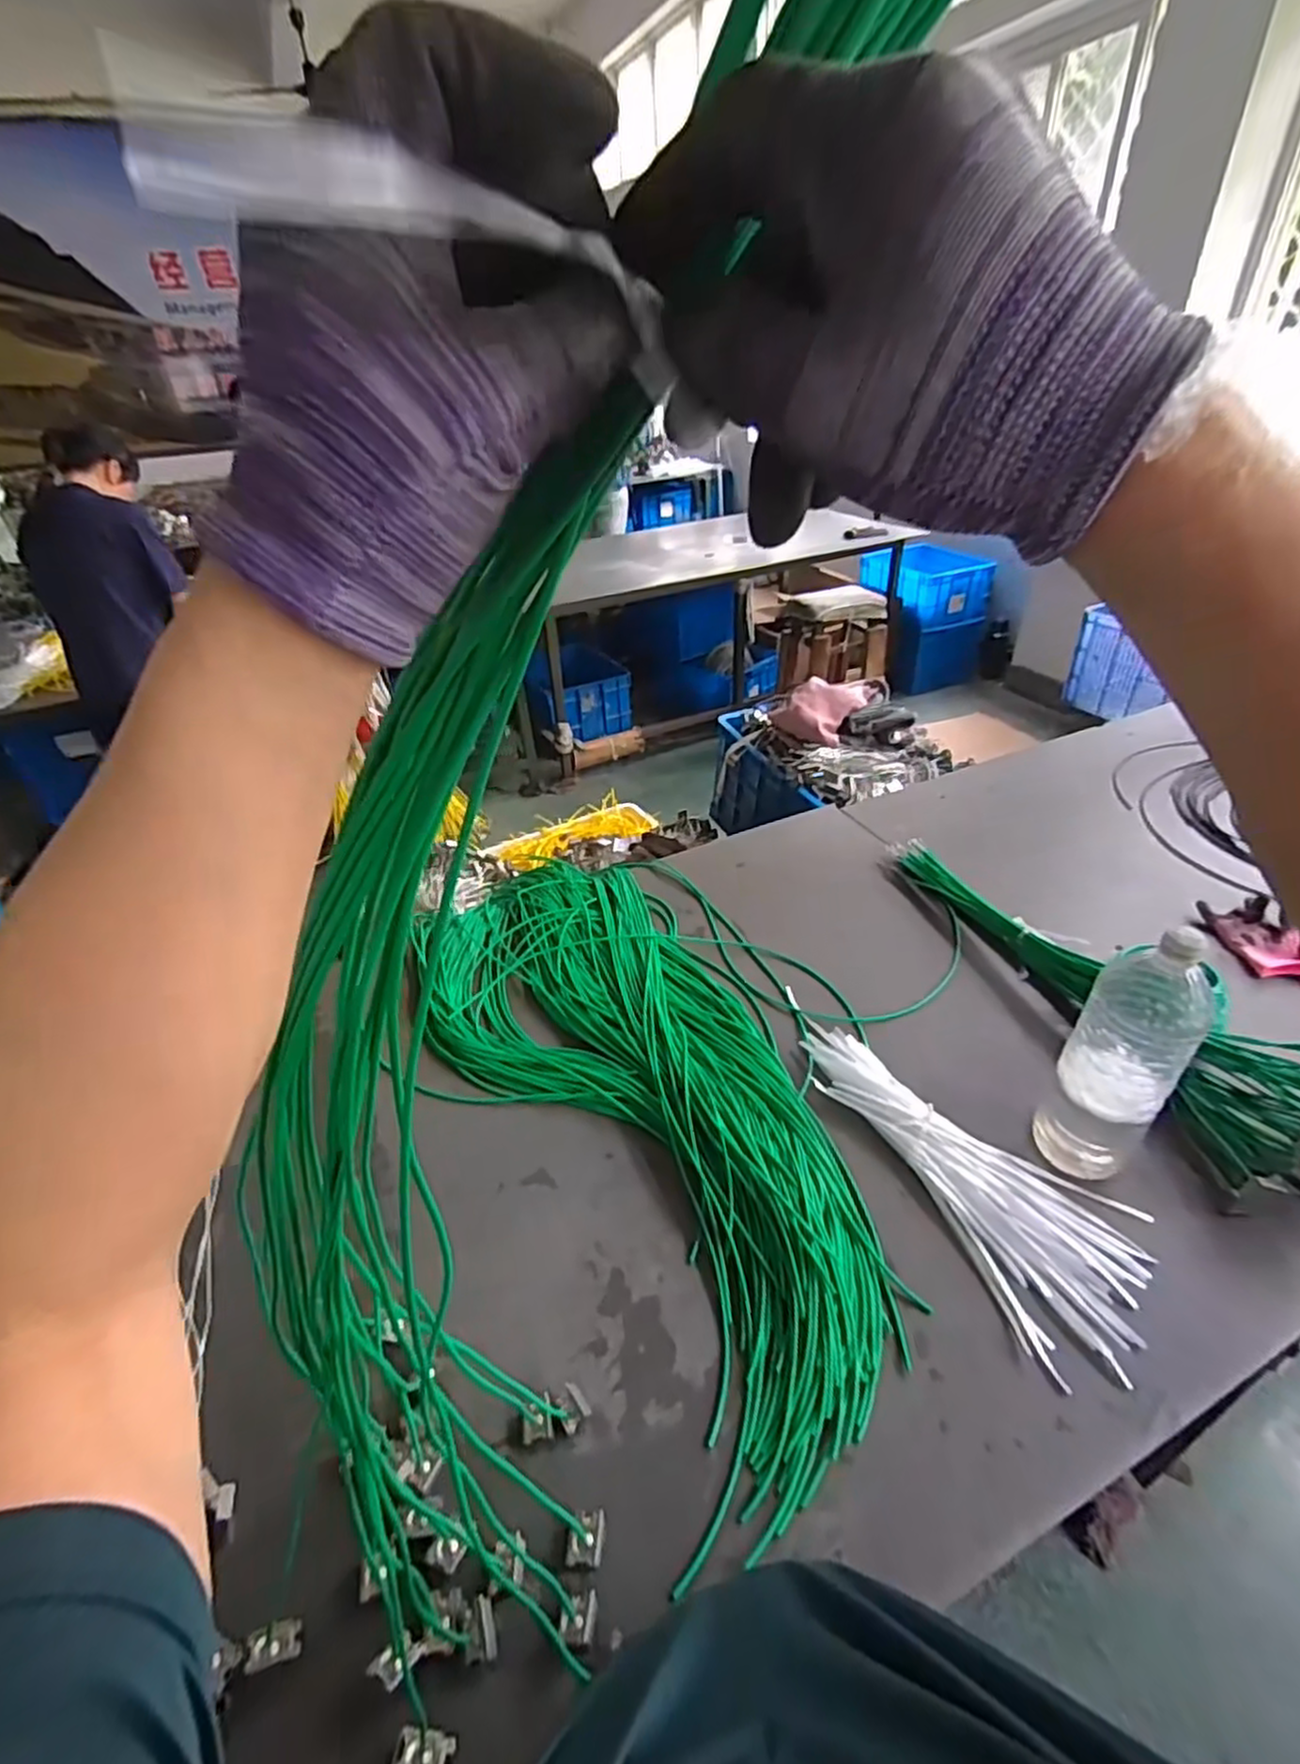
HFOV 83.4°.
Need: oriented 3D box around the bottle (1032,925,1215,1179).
[{"bbox_3d":[0.478,0.182,0.742,0.099,0.296,0.075,26,48,34],"label":"bottle"}]

